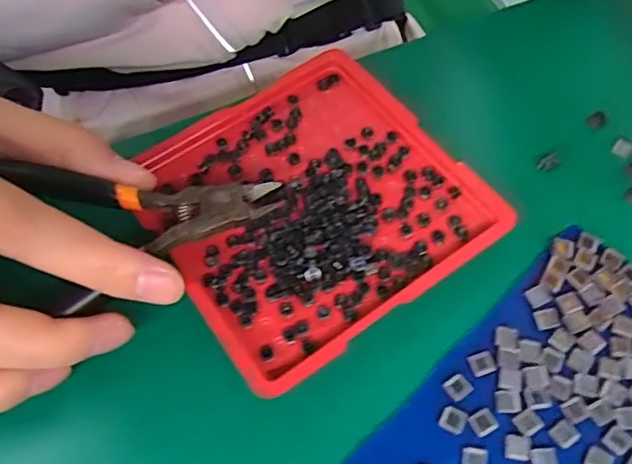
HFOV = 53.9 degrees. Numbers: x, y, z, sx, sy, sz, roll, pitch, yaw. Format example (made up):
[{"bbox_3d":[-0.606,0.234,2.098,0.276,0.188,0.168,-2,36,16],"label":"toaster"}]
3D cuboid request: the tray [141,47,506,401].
[{"bbox_3d":[-0.005,-0.012,0.213,0.098,0.008,0.101,-33,64,-15],"label":"tray"}]

